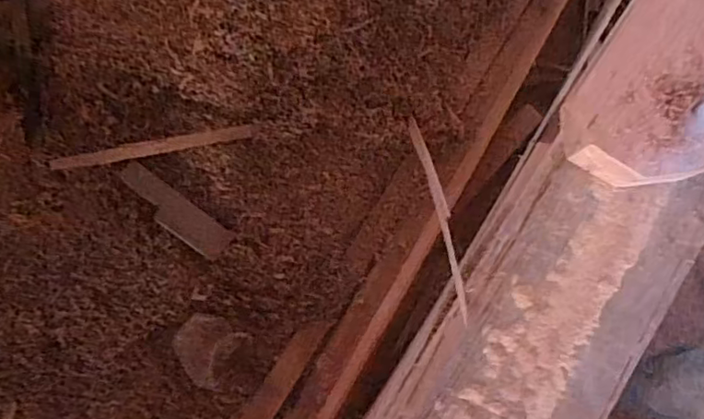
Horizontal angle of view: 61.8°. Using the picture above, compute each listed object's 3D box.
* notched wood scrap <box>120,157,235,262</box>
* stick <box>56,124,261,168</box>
[{"bbox_3d":[-0.225,0.001,0.749,0.154,0.005,0.046,43,80,-15],"label":"notched wood scrap"},{"bbox_3d":[-0.236,-0.078,0.723,0.242,0.010,0.017,-14,78,-21],"label":"stick"}]

